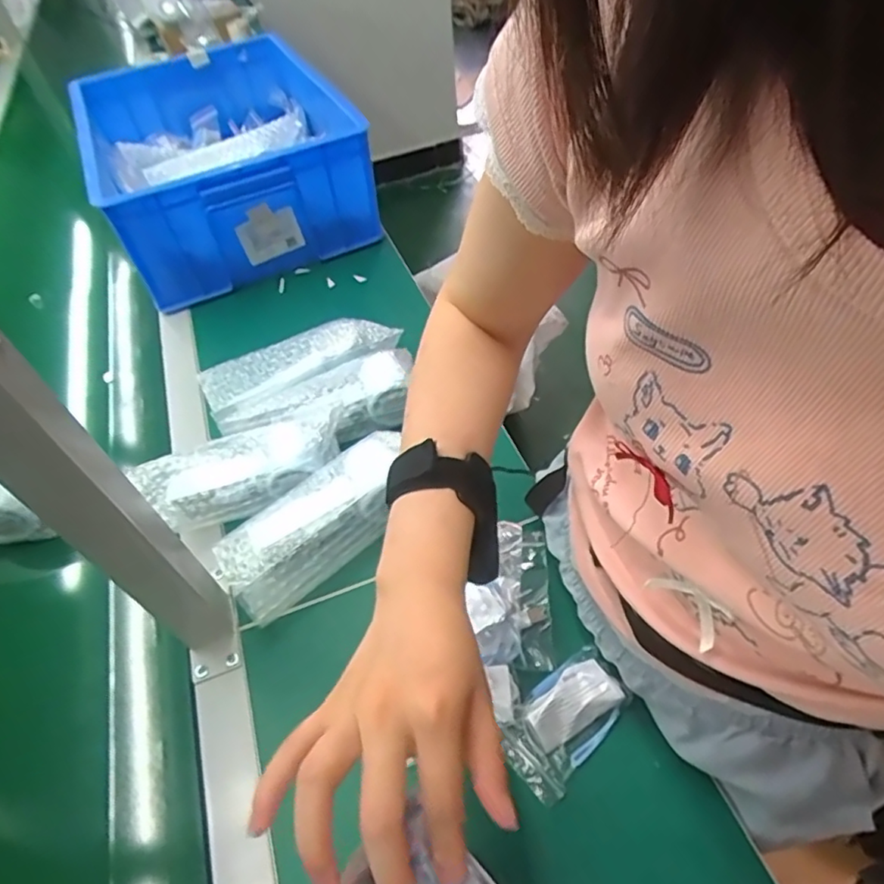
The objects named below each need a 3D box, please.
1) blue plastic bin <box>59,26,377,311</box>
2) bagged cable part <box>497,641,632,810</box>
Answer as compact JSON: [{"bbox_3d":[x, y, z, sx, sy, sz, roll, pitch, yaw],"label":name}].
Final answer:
[{"bbox_3d":[-0.338,-0.470,0.929,0.374,0.150,0.520,-23,52,-14],"label":"blue plastic bin"},{"bbox_3d":[0.090,0.199,0.434,0.056,0.023,0.104,36,62,29],"label":"bagged cable part"}]

